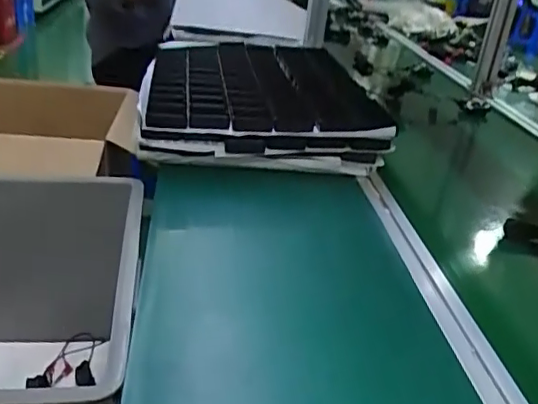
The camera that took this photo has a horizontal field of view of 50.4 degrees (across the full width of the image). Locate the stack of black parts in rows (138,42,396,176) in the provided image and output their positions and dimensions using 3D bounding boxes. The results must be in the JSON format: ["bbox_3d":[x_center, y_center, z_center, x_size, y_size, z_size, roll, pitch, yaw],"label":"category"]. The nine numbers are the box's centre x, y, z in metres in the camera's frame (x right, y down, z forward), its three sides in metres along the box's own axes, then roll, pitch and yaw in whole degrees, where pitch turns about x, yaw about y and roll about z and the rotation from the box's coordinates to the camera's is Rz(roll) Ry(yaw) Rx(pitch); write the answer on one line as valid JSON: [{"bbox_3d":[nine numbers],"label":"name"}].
[{"bbox_3d":[-0.028,-0.184,0.995,0.364,0.092,0.433,2,26,-9],"label":"stack of black parts in rows"}]

